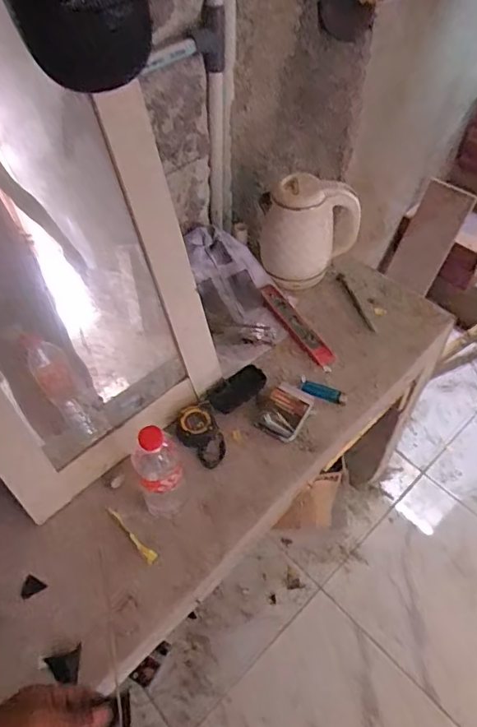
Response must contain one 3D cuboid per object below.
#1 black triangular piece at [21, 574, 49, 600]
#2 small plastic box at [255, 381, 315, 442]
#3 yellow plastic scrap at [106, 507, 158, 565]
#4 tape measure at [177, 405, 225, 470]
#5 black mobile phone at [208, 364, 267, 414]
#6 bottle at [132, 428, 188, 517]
[{"bbox_3d":[-0.295,0.323,0.751,0.030,0.004,0.029,29,66,5],"label":"black triangular piece"},{"bbox_3d":[0.084,0.080,0.921,0.077,0.026,0.103,25,56,18],"label":"small plastic box"},{"bbox_3d":[-0.161,0.258,0.798,0.018,0.009,0.110,-35,58,-23],"label":"yellow plastic scrap"},{"bbox_3d":[-0.061,0.123,0.885,0.073,0.058,0.104,-29,58,-21],"label":"tape measure"},{"bbox_3d":[0.000,0.045,0.944,0.114,0.016,0.056,-32,59,-23],"label":"black mobile phone"},{"bbox_3d":[-0.111,0.156,0.737,0.064,0.211,0.063,-18,54,-14],"label":"bottle"}]

